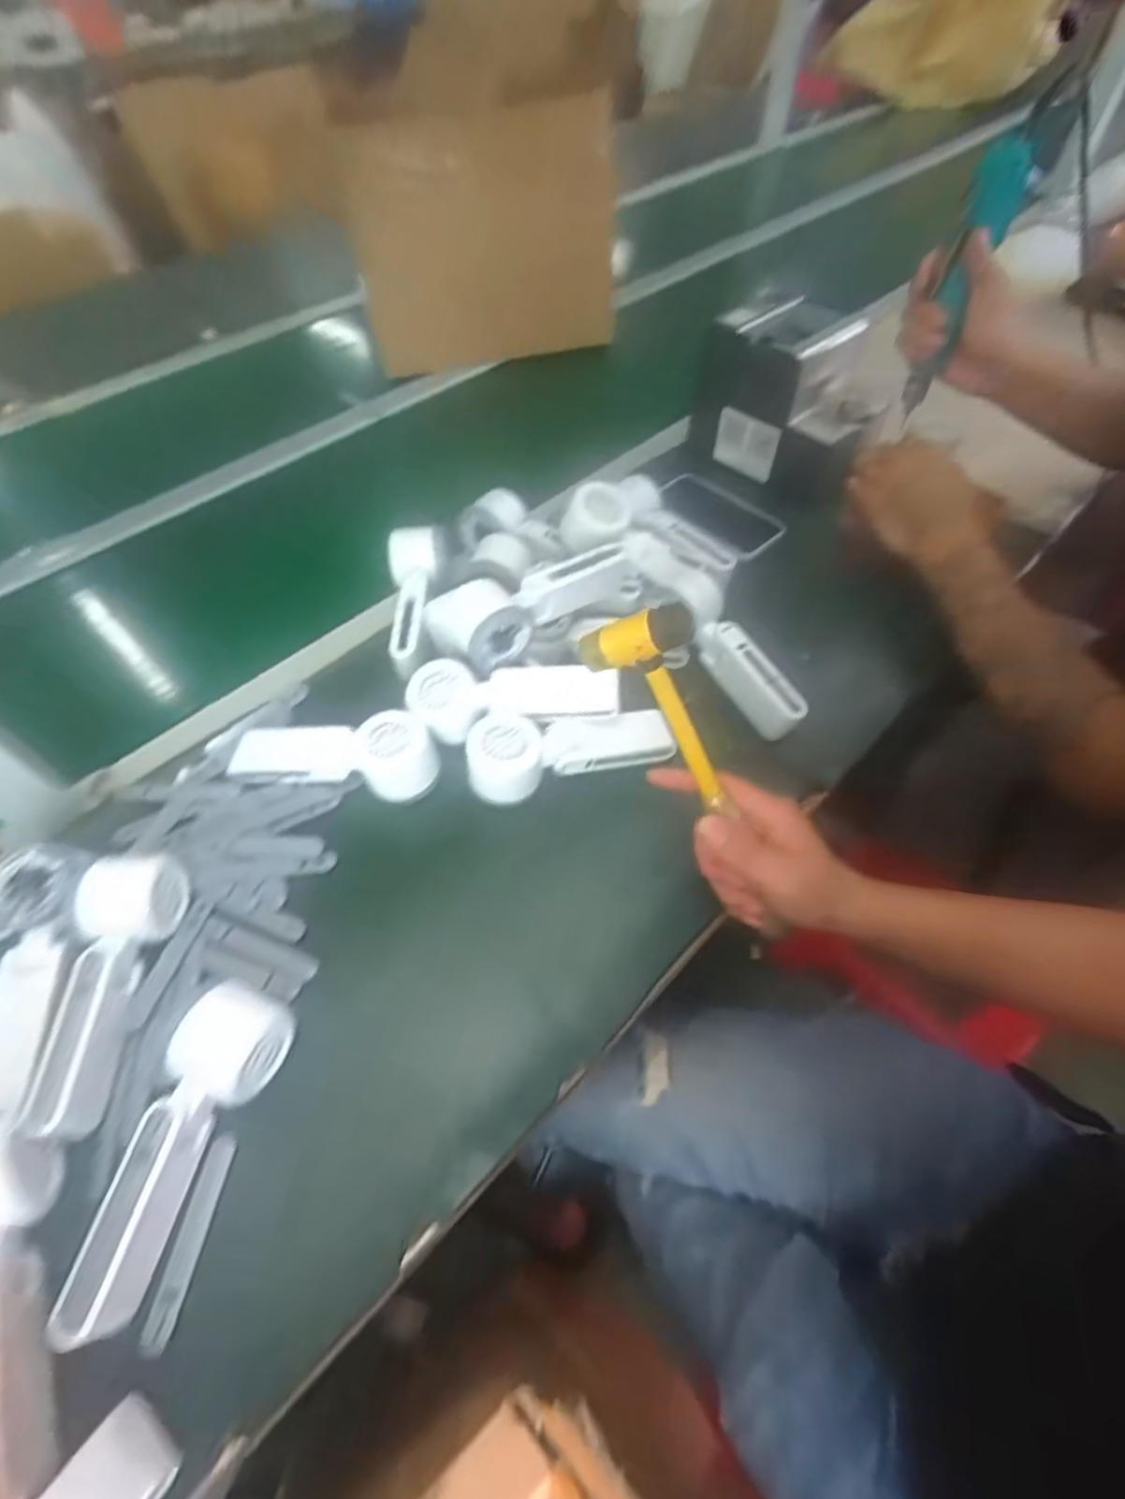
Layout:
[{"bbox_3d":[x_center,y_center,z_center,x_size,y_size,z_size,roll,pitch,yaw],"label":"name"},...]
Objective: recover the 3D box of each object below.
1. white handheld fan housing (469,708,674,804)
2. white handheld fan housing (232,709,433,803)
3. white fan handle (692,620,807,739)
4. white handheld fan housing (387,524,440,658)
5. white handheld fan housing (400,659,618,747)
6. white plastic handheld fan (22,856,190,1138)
[{"bbox_3d":[0.008,-0.001,0.519,0.170,0.046,0.062,-9,54,-5],"label":"white handheld fan housing"},{"bbox_3d":[-0.181,0.001,0.518,0.165,0.048,0.049,7,54,6],"label":"white handheld fan housing"},{"bbox_3d":[0.159,-0.062,0.557,0.023,0.046,0.111,-31,75,-20],"label":"white fan handle"},{"bbox_3d":[-0.138,-0.141,0.613,0.054,0.046,0.160,-4,54,-2],"label":"white handheld fan housing"},{"bbox_3d":[-0.039,-0.040,0.532,0.166,0.049,0.047,-1,54,0],"label":"white handheld fan housing"},{"bbox_3d":[-0.283,0.145,0.406,0.056,0.043,0.163,-3,54,-1],"label":"white plastic handheld fan"}]

